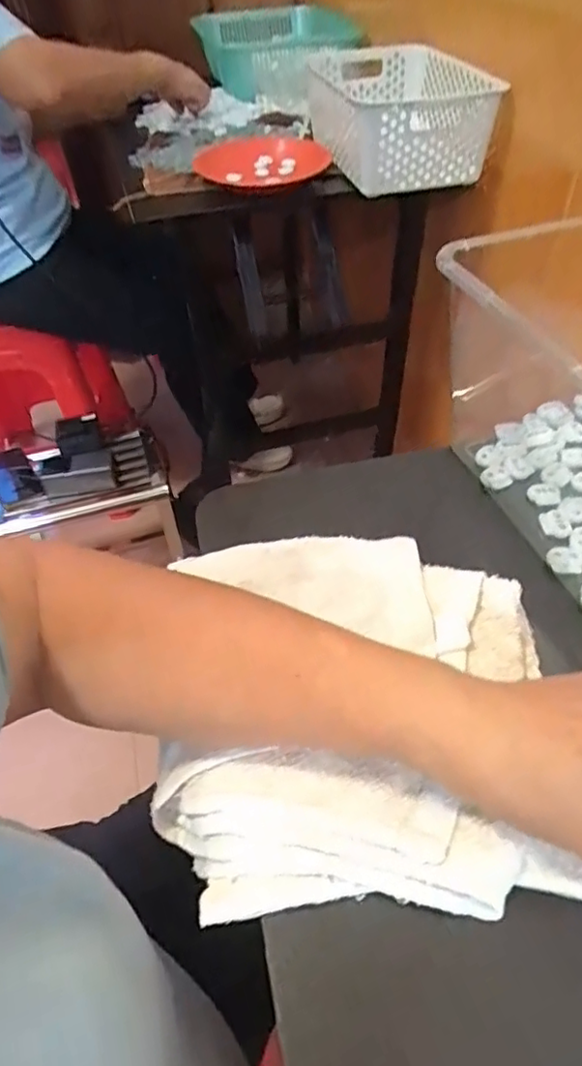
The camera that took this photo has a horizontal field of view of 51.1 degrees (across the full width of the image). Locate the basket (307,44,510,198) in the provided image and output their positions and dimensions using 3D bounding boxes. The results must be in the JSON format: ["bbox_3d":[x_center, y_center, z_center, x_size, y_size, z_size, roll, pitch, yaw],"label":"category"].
[{"bbox_3d":[0.161,-0.642,0.936,0.211,0.116,0.357,-8,47,-3],"label":"basket"}]

